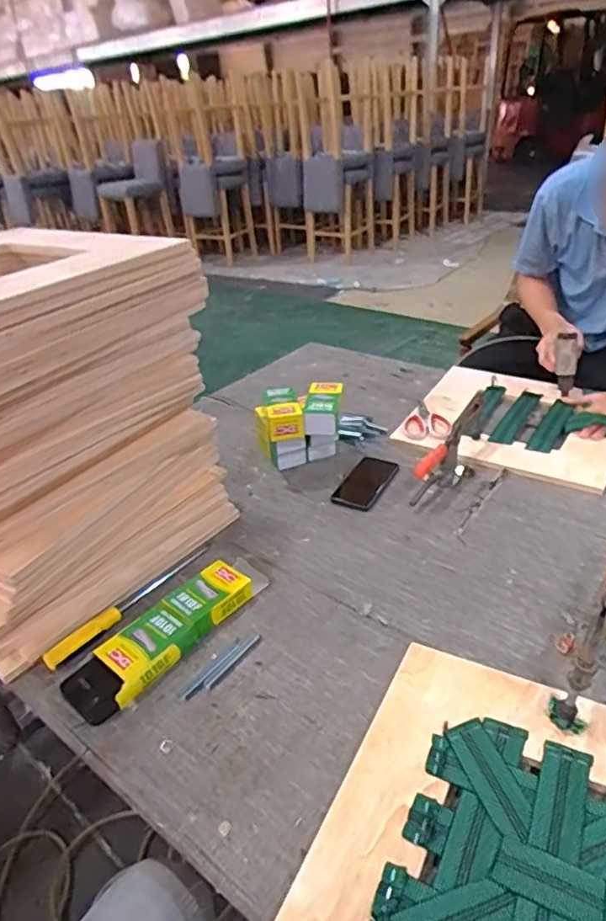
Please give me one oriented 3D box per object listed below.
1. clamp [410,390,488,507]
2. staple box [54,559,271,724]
[{"bbox_3d":[0.288,-0.027,1.094,0.040,0.115,0.266,20,40,35],"label":"clamp"},{"bbox_3d":[-0.181,0.231,0.820,0.087,0.038,0.316,20,40,35],"label":"staple box"}]

